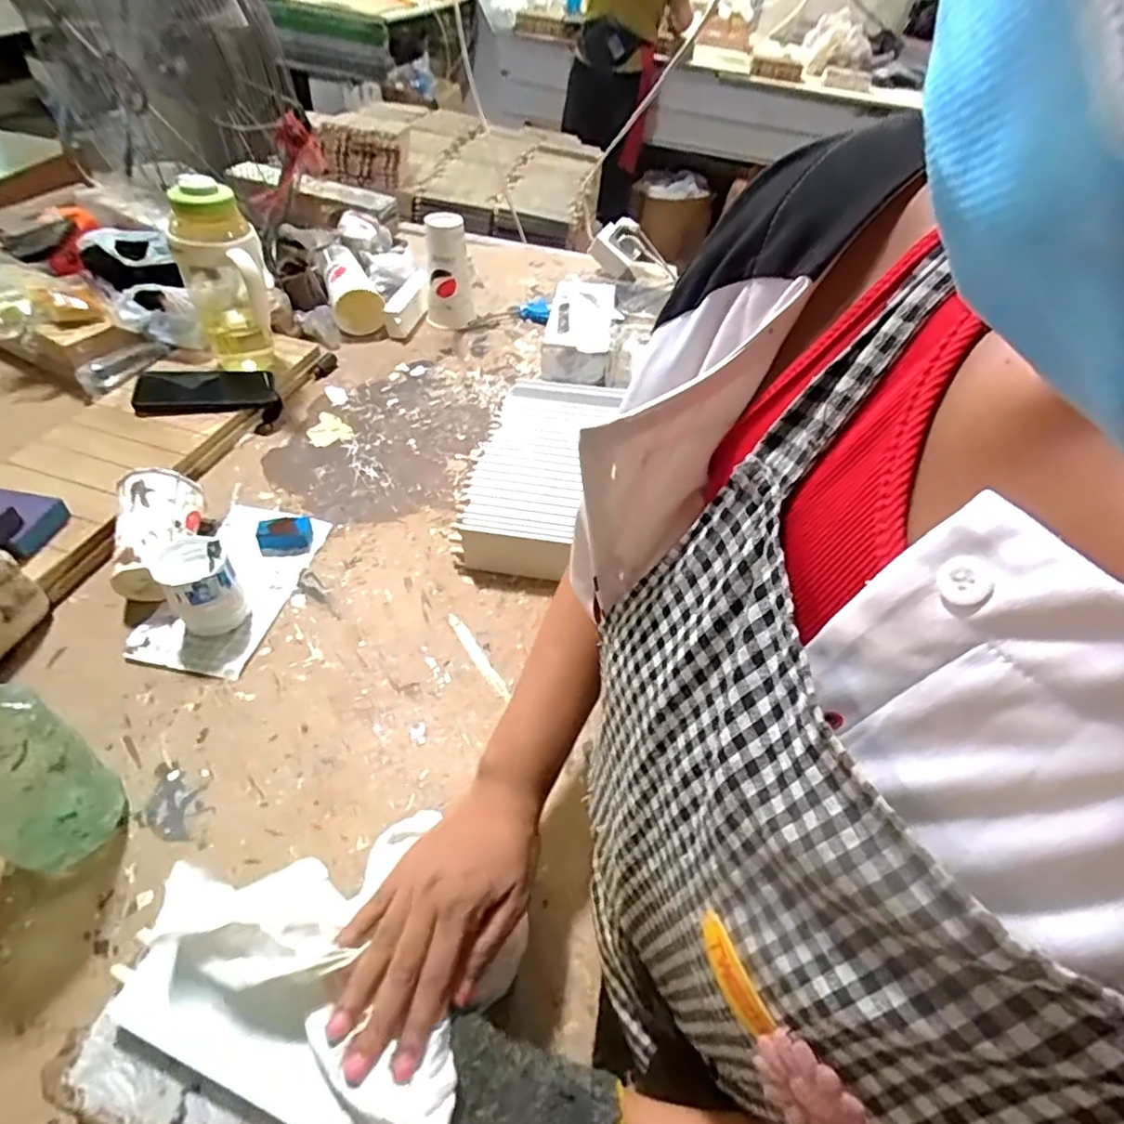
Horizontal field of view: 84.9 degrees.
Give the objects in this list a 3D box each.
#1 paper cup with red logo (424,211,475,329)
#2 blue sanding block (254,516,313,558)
[{"bbox_3d":[-0.195,-0.493,1.055,0.081,0.167,0.075,-2,49,-11],"label":"paper cup with red logo"},{"bbox_3d":[-0.319,-0.029,0.711,0.056,0.026,0.041,-11,49,-14],"label":"blue sanding block"}]

